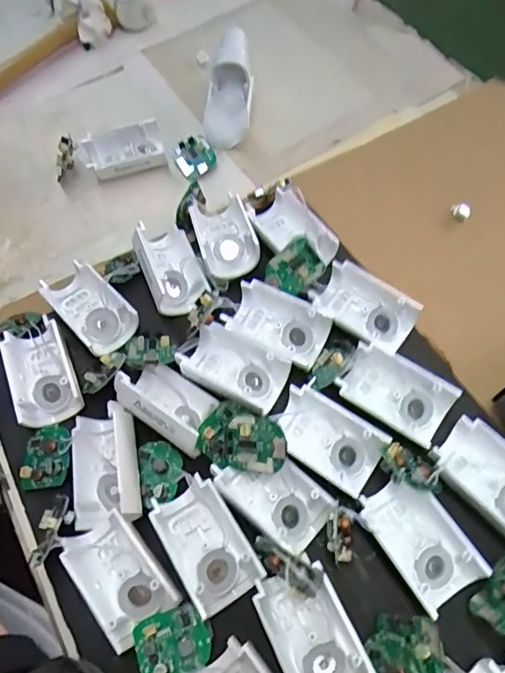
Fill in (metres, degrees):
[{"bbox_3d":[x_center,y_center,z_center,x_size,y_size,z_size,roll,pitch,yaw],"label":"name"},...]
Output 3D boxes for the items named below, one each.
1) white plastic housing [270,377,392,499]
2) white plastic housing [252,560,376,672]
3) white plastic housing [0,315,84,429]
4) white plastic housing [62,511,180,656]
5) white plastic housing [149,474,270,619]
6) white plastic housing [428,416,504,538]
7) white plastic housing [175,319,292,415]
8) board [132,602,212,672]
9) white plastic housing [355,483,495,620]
[{"bbox_3d":[0.039,0.053,0.265,0.057,0.018,0.034,35,71,18],"label":"white plastic housing"},{"bbox_3d":[0.027,0.134,0.230,0.035,0.016,0.055,-25,65,-9],"label":"white plastic housing"},{"bbox_3d":[-0.124,0.021,0.293,0.039,0.016,0.058,-27,65,-10],"label":"white plastic housing"},{"bbox_3d":[-0.064,0.113,0.243,0.035,0.016,0.055,-39,68,-15],"label":"white plastic housing"},{"bbox_3d":[-0.023,0.100,0.247,0.035,0.016,0.056,-30,66,-11],"label":"white plastic housing"},{"bbox_3d":[0.120,0.071,0.252,0.057,0.013,0.037,40,72,20],"label":"white plastic housing"},{"bbox_3d":[-0.009,0.017,0.290,0.055,0.024,0.037,28,69,16],"label":"white plastic housing"},{"bbox_3d":[-0.037,0.142,0.236,0.033,0.005,0.029,-21,65,-7],"label":"board"},{"bbox_3d":[0.082,0.097,0.245,0.038,0.017,0.058,-33,67,-12],"label":"white plastic housing"}]

